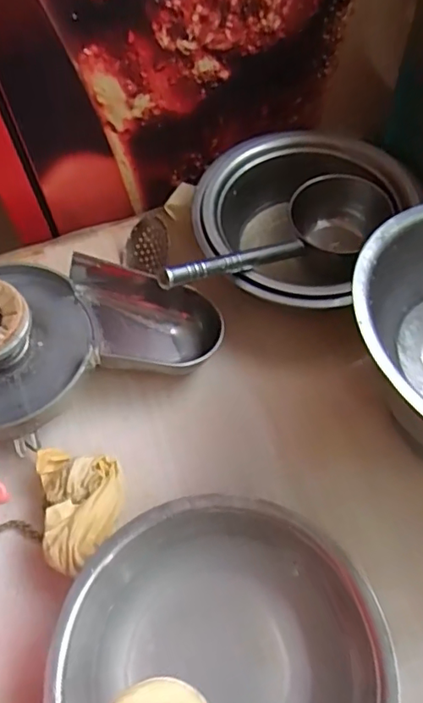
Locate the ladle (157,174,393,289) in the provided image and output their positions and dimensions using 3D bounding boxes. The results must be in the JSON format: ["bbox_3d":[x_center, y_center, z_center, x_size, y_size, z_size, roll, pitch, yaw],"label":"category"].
[{"bbox_3d":[0.075,-0.147,0.734,0.366,0.103,0.105,-32,61,-35],"label":"ladle"}]

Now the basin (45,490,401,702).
[{"bbox_3d":[0.014,0.305,0.544,0.302,0.080,0.301,-2,59,3],"label":"basin"}]

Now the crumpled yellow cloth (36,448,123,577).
[{"bbox_3d":[-0.146,0.175,0.622,0.092,0.058,0.149,-15,60,-5],"label":"crumpled yellow cloth"}]

